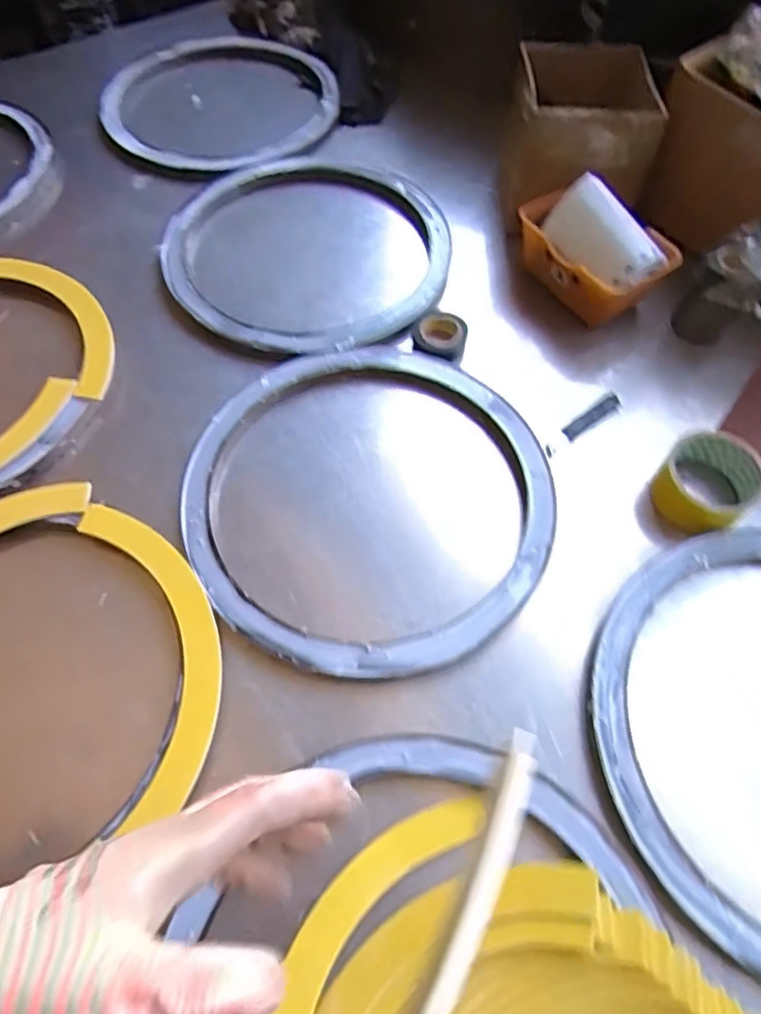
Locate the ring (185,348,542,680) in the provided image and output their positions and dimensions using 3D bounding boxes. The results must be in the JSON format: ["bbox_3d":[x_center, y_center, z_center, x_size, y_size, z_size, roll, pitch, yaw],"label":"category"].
[{"bbox_3d":[-0.009,-0.019,0.561,0.326,0.013,0.347,0,61,-1],"label":"ring"}]

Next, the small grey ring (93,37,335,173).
[{"bbox_3d":[-0.222,-0.576,0.859,0.321,0.028,0.317,0,61,-1],"label":"small grey ring"}]

